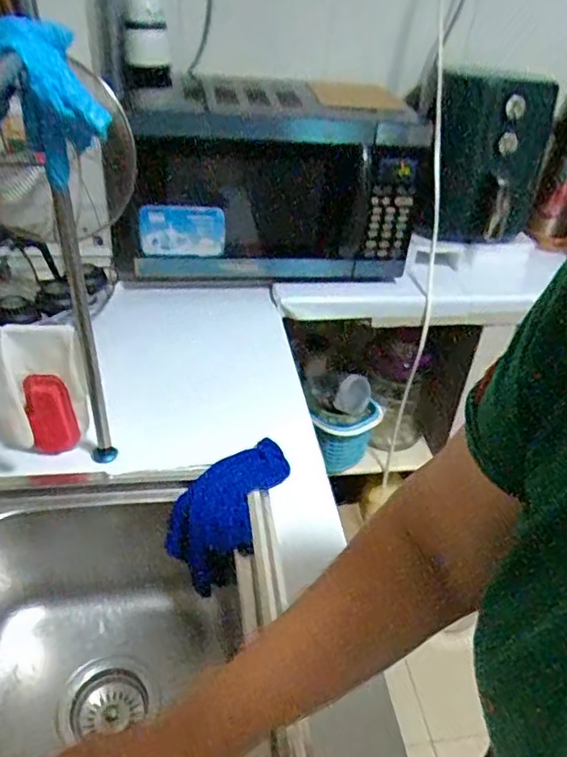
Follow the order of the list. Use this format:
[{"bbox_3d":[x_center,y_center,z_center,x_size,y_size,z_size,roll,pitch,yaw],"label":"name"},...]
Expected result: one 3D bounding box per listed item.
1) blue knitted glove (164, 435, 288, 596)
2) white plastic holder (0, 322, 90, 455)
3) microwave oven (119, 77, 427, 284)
[{"bbox_3d":[-0.064,0.168,0.733,0.082,0.125,0.157,29,42,29],"label":"blue knitted glove"},{"bbox_3d":[-0.273,0.021,0.660,0.099,0.175,0.036,-13,40,-24],"label":"white plastic holder"},{"bbox_3d":[-0.032,-0.379,1.114,0.538,0.307,0.352,-9,38,-18],"label":"microwave oven"}]

